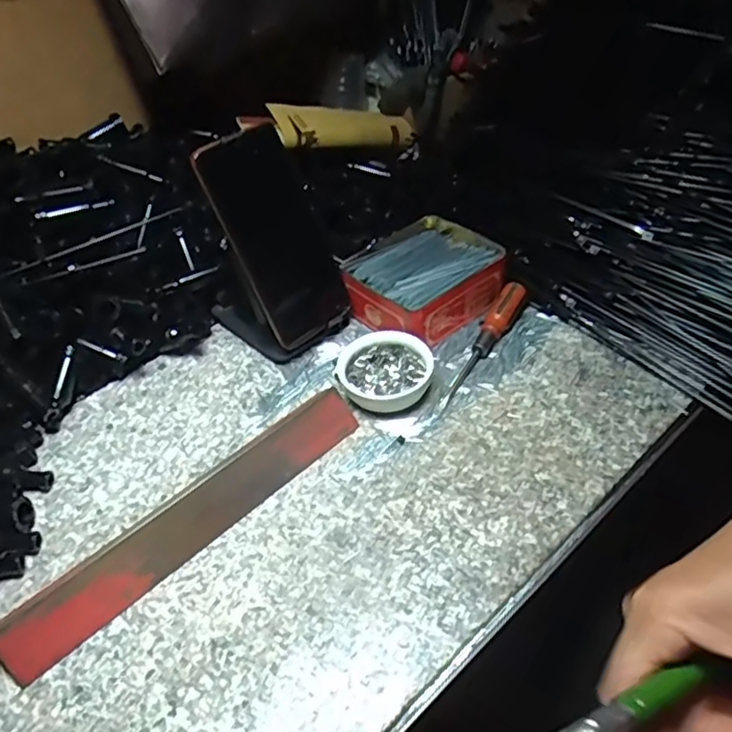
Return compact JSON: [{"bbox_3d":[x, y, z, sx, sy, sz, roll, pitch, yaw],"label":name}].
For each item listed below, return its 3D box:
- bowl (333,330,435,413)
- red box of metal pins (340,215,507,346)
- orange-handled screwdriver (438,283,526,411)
[{"bbox_3d":[0.012,0.005,0.489,0.067,0.027,0.066,-4,43,3],"label":"bowl"},{"bbox_3d":[0.048,-0.077,0.556,0.126,0.041,0.112,-36,50,-27],"label":"red box of metal pins"},{"bbox_3d":[0.095,-0.021,0.507,0.023,0.026,0.140,17,48,23],"label":"orange-handled screwdriver"}]

